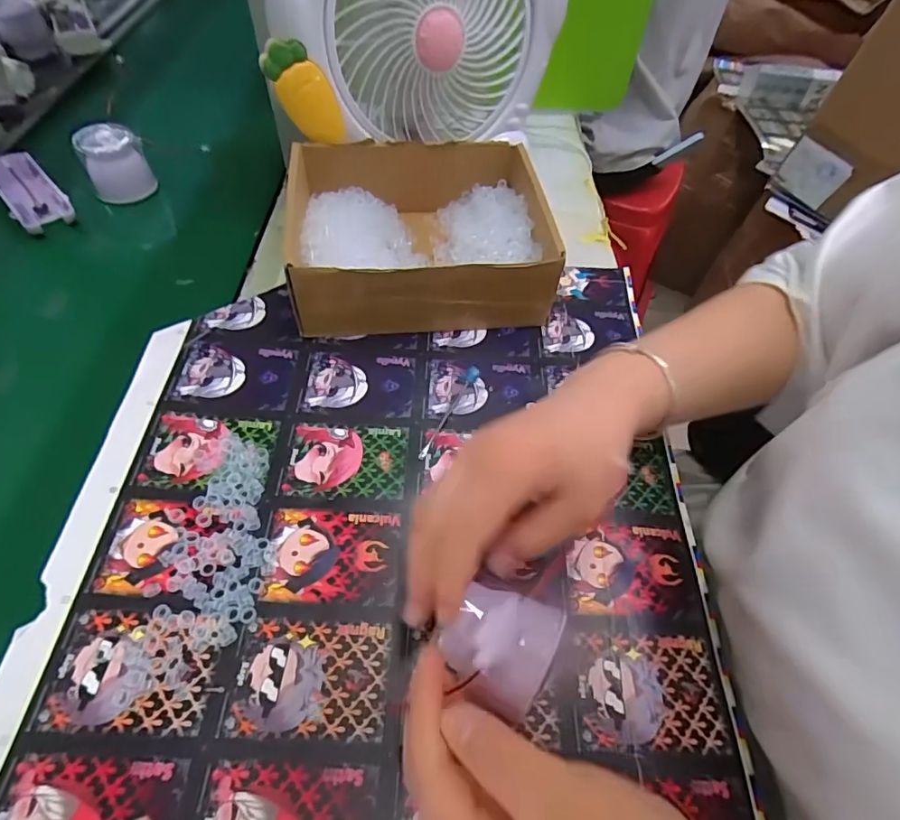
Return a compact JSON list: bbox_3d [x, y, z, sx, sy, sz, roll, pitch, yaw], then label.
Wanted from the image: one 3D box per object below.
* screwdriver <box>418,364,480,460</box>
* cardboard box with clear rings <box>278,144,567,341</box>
[{"bbox_3d":[0.001,0.000,0.372,0.010,0.008,0.089,23,56,11],"label":"screwdriver"},{"bbox_3d":[-0.027,-0.150,0.441,0.212,0.071,0.171,-5,55,-9],"label":"cardboard box with clear rings"}]

